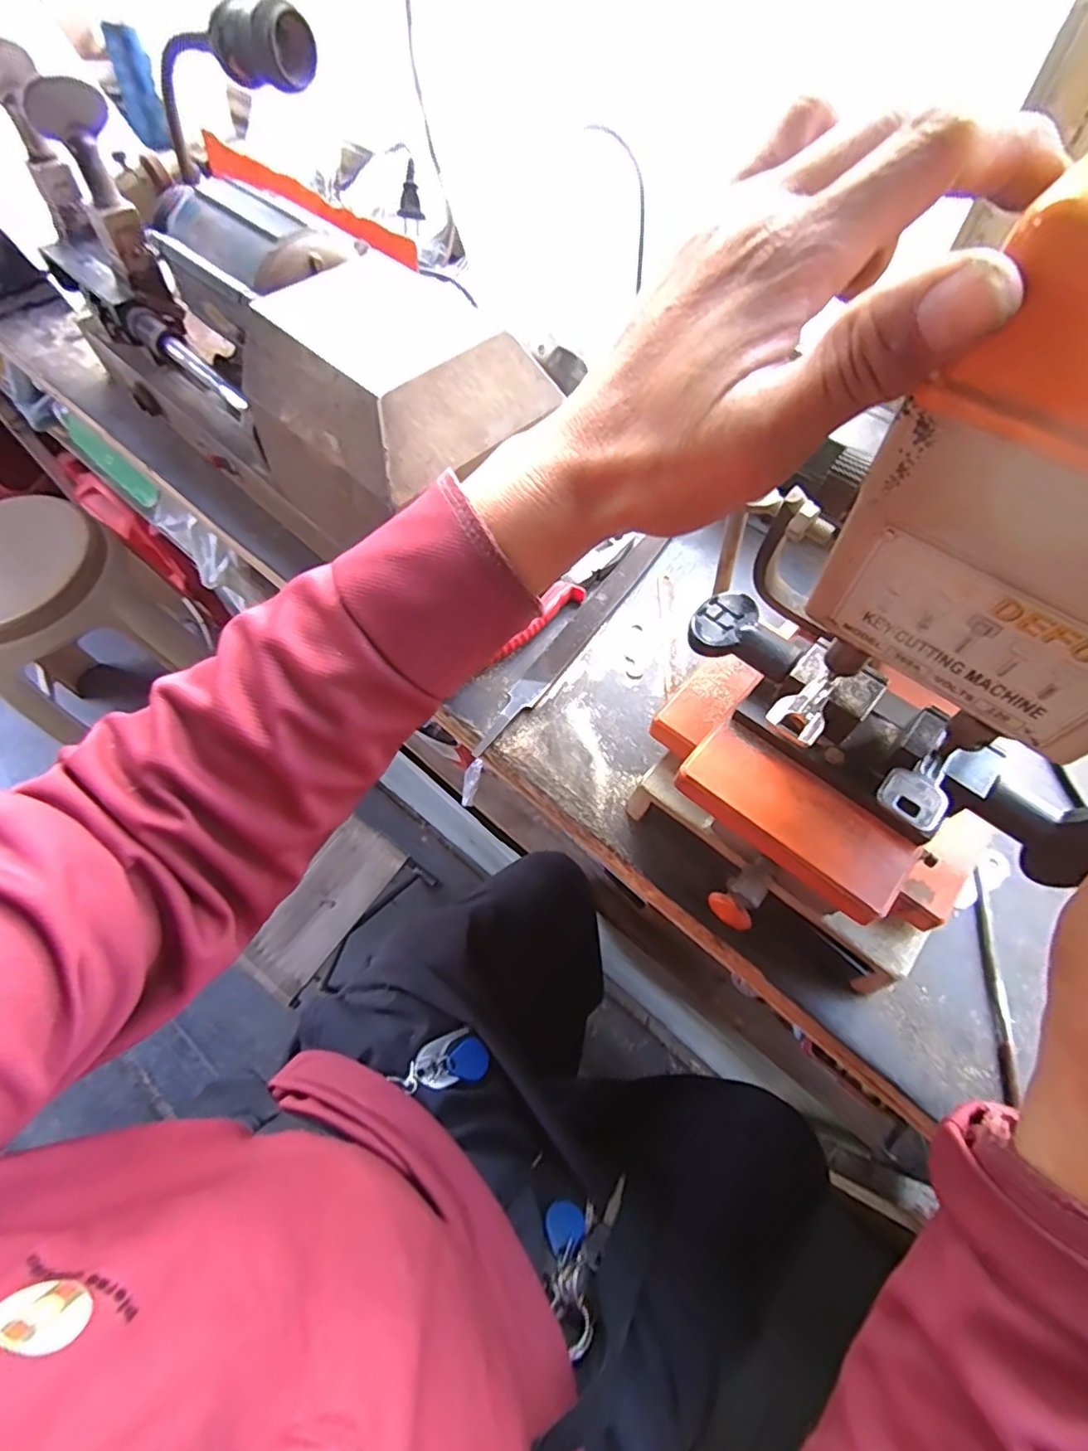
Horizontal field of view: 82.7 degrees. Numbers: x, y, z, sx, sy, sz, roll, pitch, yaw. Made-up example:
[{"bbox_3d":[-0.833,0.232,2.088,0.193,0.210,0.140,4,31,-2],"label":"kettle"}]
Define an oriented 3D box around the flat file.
[{"bbox_3d":[0.023,-0.066,0.426,0.020,0.008,0.219,33,70,16],"label":"flat file"}]

